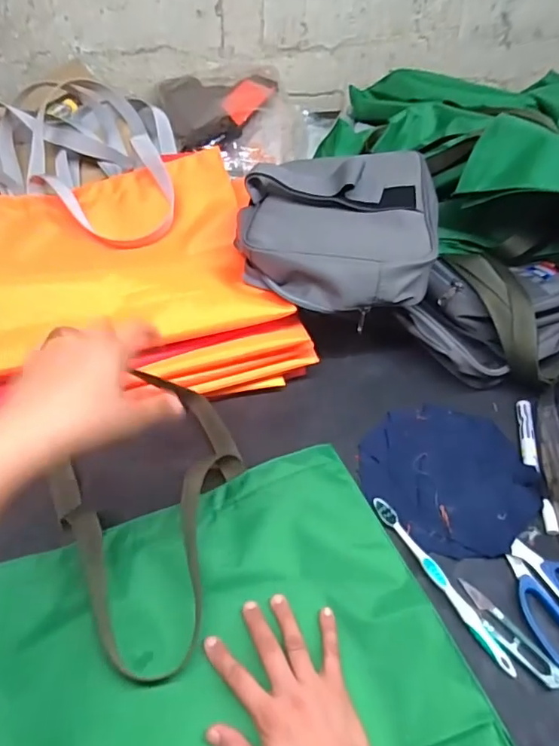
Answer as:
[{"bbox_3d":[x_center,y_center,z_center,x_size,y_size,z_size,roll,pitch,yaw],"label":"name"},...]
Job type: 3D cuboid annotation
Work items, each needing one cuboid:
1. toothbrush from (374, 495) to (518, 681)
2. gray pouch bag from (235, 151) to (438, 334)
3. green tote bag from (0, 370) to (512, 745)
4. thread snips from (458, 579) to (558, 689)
[{"bbox_3d":[0.146,0.188,0.454,0.017,0.009,0.179,-25,55,-19],"label":"toothbrush"},{"bbox_3d":[0.072,-0.188,0.593,0.223,0.072,0.258,5,51,3],"label":"gray pouch bag"},{"bbox_3d":[-0.058,0.232,0.407,0.369,0.063,0.425,-17,53,-13],"label":"green tote bag"},{"bbox_3d":[0.196,0.225,0.428,0.023,0.004,0.101,-31,58,-23],"label":"thread snips"}]

